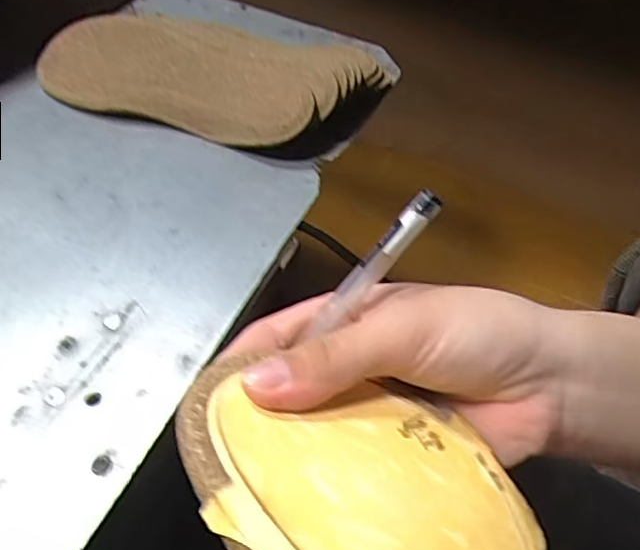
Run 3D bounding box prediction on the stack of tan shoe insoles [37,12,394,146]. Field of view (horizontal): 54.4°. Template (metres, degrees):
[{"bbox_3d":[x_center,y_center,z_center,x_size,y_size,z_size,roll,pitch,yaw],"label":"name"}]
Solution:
[{"bbox_3d":[-0.095,-0.165,0.522,0.280,0.053,0.115,15,51,6],"label":"stack of tan shoe insoles"}]

